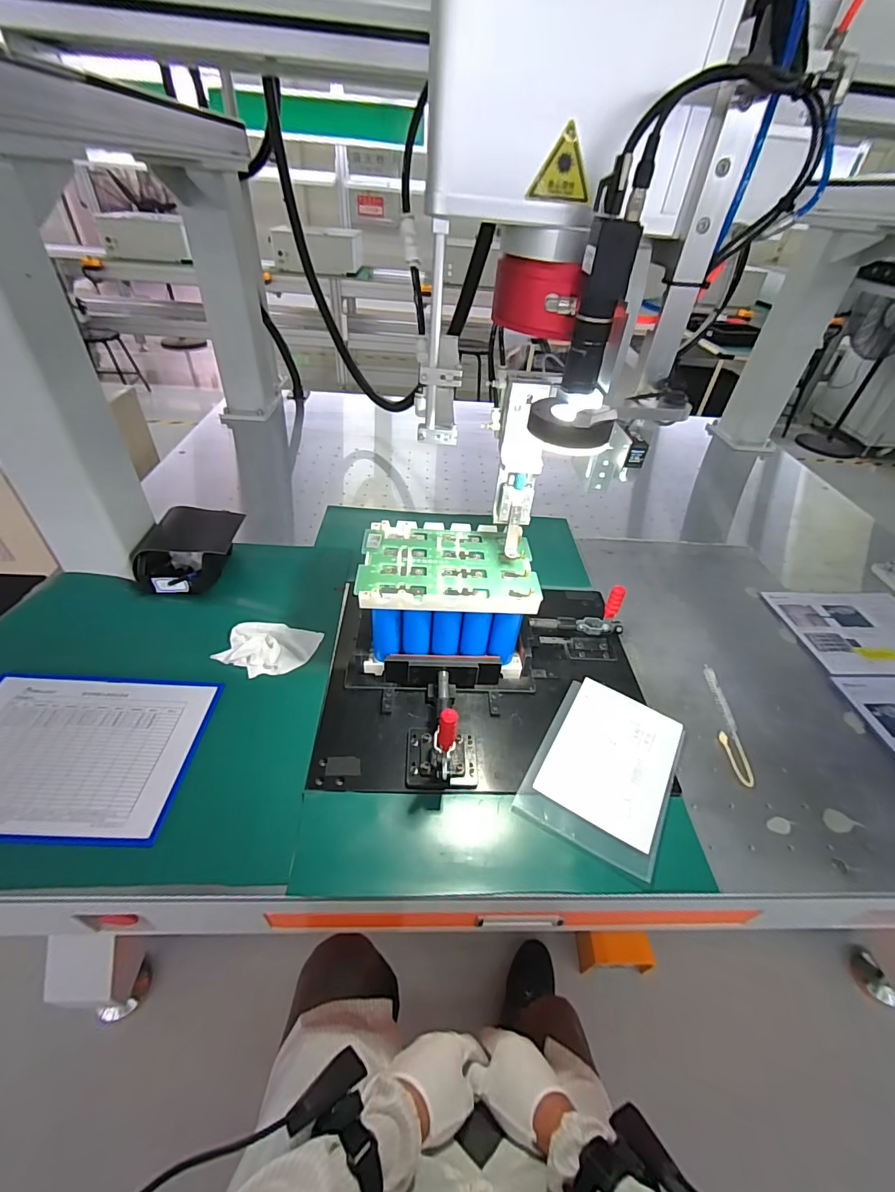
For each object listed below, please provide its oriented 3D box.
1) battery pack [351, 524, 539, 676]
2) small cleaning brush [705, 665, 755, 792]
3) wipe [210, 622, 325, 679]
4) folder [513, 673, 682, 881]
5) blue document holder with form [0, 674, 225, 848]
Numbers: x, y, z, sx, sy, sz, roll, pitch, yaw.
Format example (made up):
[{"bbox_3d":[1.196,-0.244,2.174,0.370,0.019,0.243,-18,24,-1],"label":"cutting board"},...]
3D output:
[{"bbox_3d":[-0.004,-0.002,0.708,0.237,0.136,0.180,2,42,-4],"label":"battery pack"},{"bbox_3d":[0.410,0.184,0.682,0.029,0.009,0.188,6,47,6],"label":"small cleaning brush"},{"bbox_3d":[-0.279,0.077,0.726,0.135,0.026,0.098,9,42,4],"label":"wipe"},{"bbox_3d":[0.213,0.225,0.622,0.167,0.011,0.238,24,46,21],"label":"folder"},{"bbox_3d":[-0.476,0.192,0.586,0.300,0.009,0.225,4,42,-2],"label":"blue document holder with form"}]

